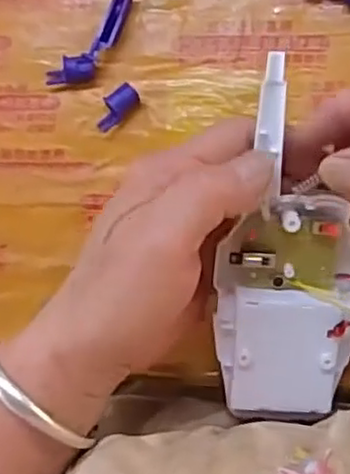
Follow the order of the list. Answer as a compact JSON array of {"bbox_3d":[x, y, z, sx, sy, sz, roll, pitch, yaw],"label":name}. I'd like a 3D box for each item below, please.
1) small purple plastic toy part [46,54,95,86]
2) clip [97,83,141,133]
[{"bbox_3d":[-0.056,-0.089,0.363,0.027,0.011,0.012,-7,87,8],"label":"small purple plastic toy part"},{"bbox_3d":[-0.031,-0.068,0.359,0.027,0.012,0.011,-44,83,4],"label":"clip"}]

